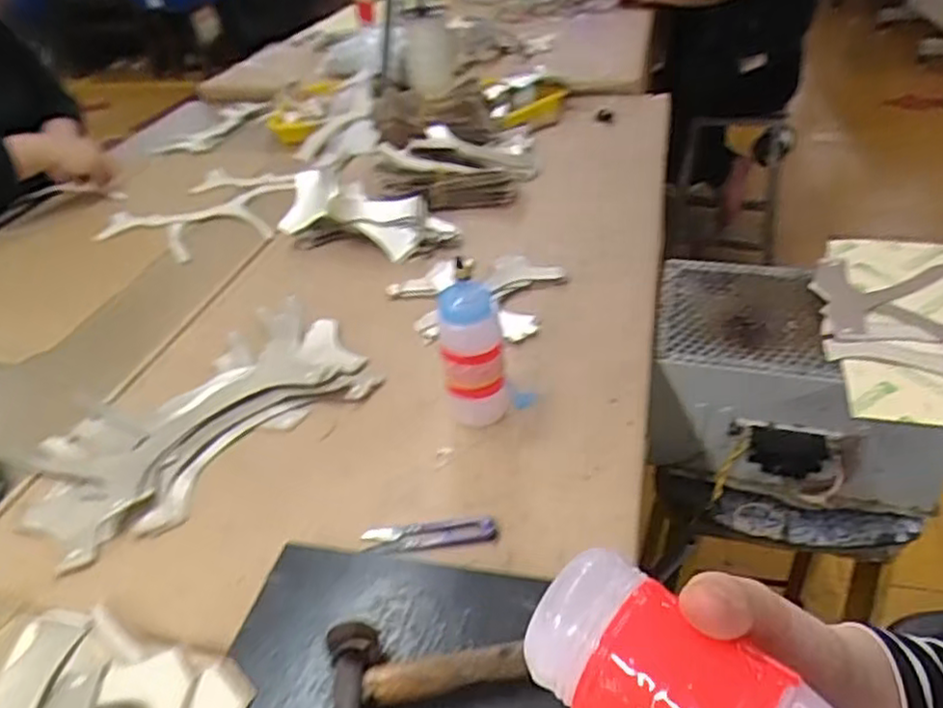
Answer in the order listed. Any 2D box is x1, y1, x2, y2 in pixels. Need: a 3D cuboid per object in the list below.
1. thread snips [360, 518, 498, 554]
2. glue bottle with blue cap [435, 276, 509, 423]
[{"bbox_3d":[-0.033,0.136,0.520,0.102,0.008,0.024,-3,36,1],"label":"thread snips"},{"bbox_3d":[0.002,0.002,0.598,0.055,0.129,0.047,-3,36,1],"label":"glue bottle with blue cap"}]

